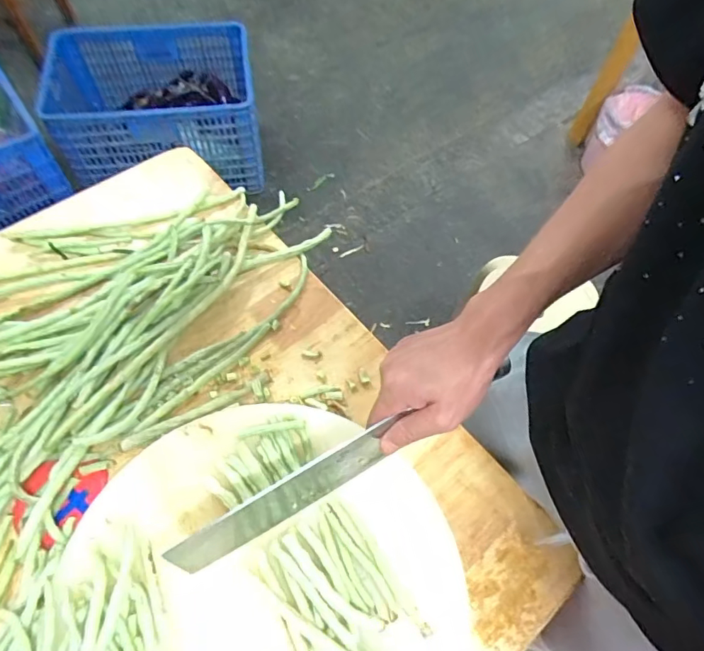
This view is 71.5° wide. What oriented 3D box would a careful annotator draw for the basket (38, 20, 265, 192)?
[{"bbox_3d":[-0.620,-0.726,1.583,0.579,0.277,0.489,-8,62,-7],"label":"basket"}]

